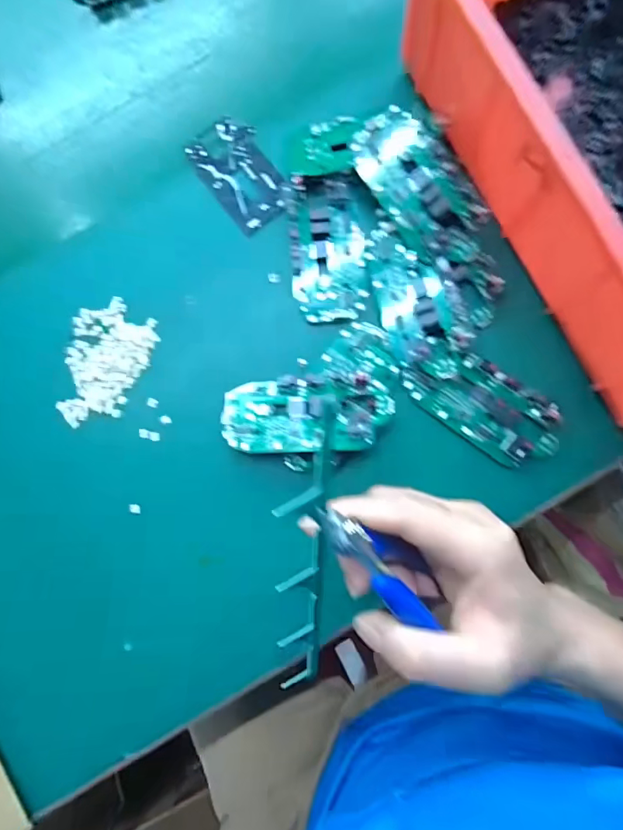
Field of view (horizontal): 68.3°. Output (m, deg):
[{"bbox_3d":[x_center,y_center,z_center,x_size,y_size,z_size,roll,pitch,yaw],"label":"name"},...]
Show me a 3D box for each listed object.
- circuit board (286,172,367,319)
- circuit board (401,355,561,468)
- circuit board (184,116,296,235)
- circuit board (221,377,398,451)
[{"bbox_3d":[0.010,-0.103,0.280,0.046,0.015,0.086,-3,83,0],"label":"circuit board"},{"bbox_3d":[0.103,-0.006,0.276,0.094,0.012,0.043,38,85,5],"label":"circuit board"},{"bbox_3d":[-0.046,-0.156,0.292,0.043,0.010,0.078,-35,84,-3],"label":"circuit board"},{"bbox_3d":[-0.004,-0.001,0.269,0.097,0.017,0.044,0,83,1],"label":"circuit board"}]

